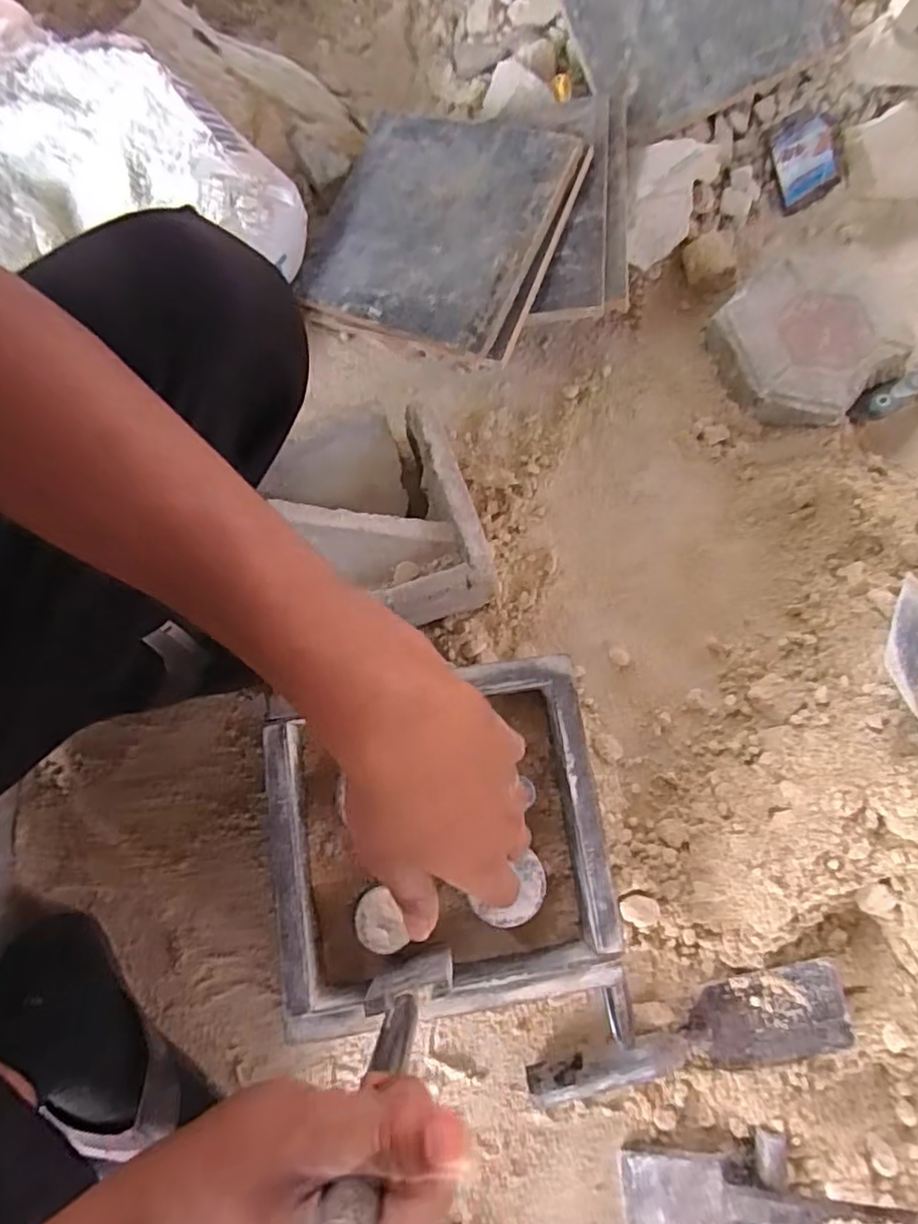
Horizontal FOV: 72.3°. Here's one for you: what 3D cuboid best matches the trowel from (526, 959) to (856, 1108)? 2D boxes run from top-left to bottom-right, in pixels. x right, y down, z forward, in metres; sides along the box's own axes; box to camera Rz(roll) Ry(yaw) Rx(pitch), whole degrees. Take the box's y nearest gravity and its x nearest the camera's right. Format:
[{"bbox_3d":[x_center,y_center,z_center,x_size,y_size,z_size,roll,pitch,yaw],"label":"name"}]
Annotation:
[{"bbox_3d":[0.189,0.358,0.523,0.262,0.038,0.068,-15,75,-3],"label":"trowel"}]

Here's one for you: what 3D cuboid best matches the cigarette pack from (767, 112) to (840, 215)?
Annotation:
[{"bbox_3d":[0.410,-0.530,0.742,0.072,0.016,0.088,-20,110,8],"label":"cigarette pack"}]

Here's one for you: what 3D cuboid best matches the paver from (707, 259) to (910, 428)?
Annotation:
[{"bbox_3d":[0.355,-0.278,0.681,0.158,0.065,0.178,-44,83,-8],"label":"paver"}]

